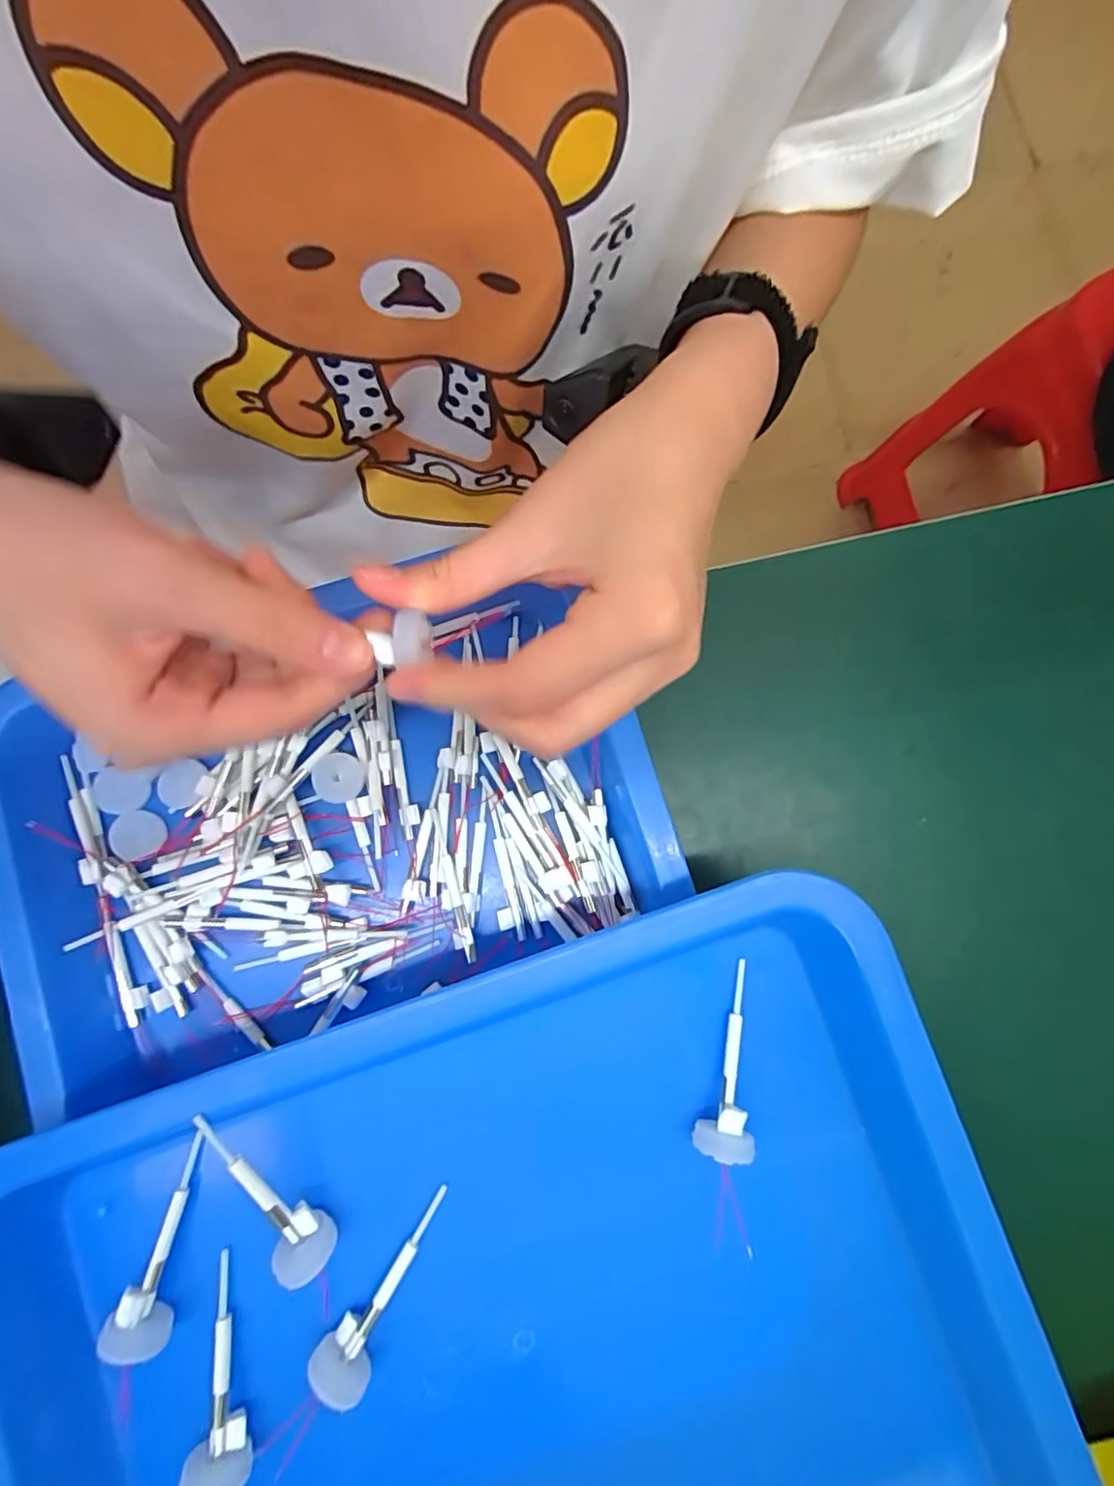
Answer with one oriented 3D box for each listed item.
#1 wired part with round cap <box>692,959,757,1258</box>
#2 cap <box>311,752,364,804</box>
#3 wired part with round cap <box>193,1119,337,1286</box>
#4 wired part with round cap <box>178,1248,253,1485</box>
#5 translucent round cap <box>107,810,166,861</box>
[{"bbox_3d":[0.060,0.128,0.222,0.019,0.013,0.092,3,83,0],"label":"wired part with round cap"},{"bbox_3d":[-0.094,0.015,0.265,0.019,0.006,0.021,24,83,2],"label":"cap"},{"bbox_3d":[-0.100,0.151,0.208,0.021,0.011,0.067,-31,99,-6],"label":"wired part with round cap"},{"bbox_3d":[-0.113,0.215,0.209,0.020,0.011,0.067,0,83,-1],"label":"wired part with round cap"},{"bbox_3d":[-0.181,0.039,0.265,0.021,0.007,0.020,0,83,-1],"label":"translucent round cap"}]

